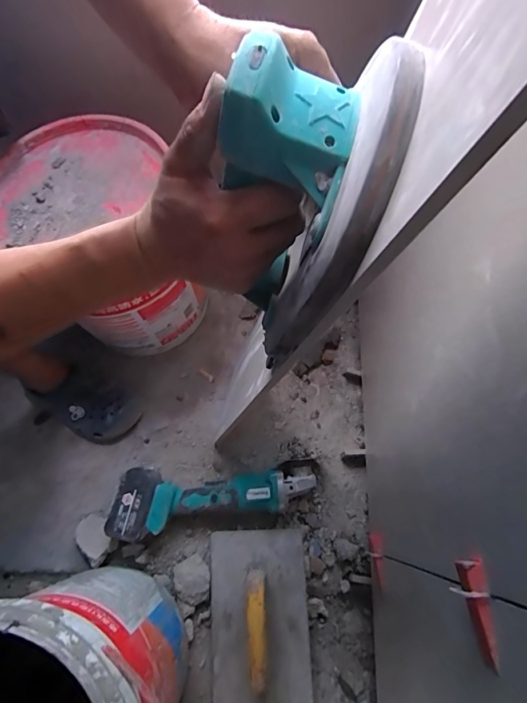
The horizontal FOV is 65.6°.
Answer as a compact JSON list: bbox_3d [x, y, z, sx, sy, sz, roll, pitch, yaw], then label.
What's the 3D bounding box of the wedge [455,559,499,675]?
[{"bbox_3d":[0.168,0.204,0.321,0.016,0.016,0.072,1,68,1],"label":"wedge"}]

